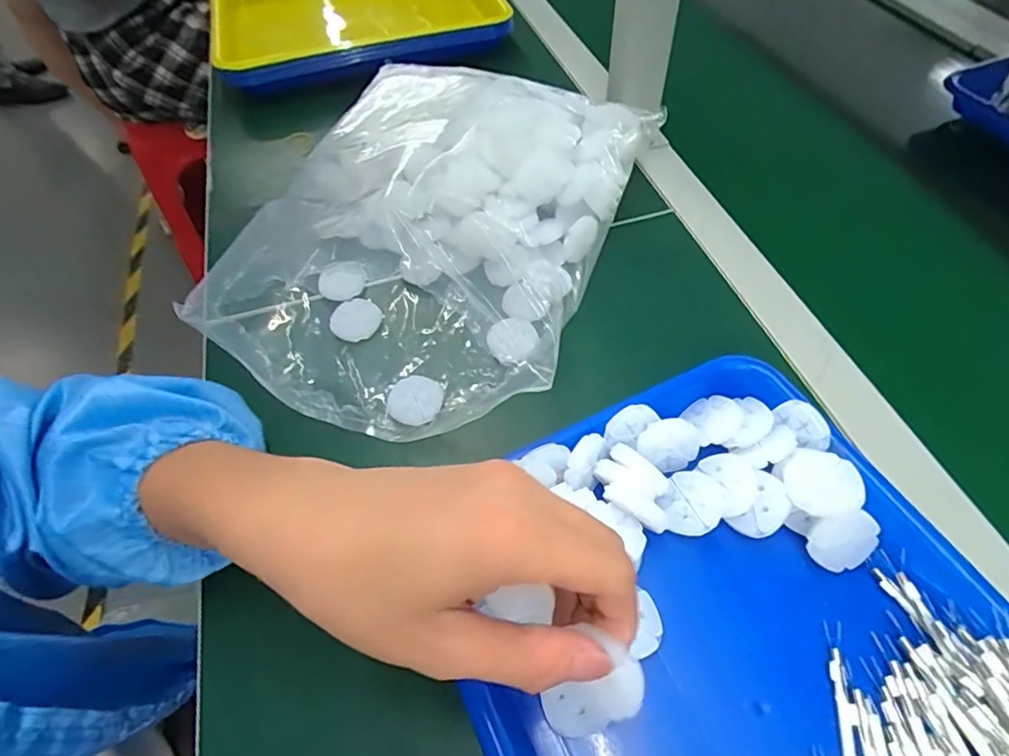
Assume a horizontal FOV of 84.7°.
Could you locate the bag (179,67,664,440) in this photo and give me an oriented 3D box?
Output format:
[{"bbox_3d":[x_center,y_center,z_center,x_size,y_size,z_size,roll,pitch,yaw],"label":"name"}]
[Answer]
[{"bbox_3d":[-0.053,-0.138,0.424,0.256,0.119,0.346,16,57,14],"label":"bag"}]

